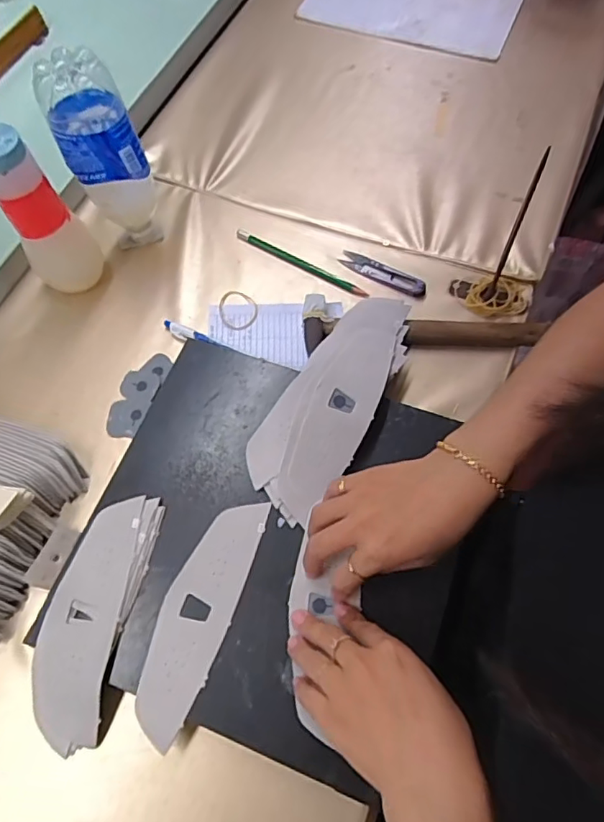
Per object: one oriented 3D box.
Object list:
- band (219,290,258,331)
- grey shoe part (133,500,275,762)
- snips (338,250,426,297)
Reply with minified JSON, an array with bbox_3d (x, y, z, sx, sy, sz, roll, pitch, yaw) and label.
[{"bbox_3d":[-0.068,-0.108,0.575,0.041,0.005,0.047,-23,67,-8],"label":"band"},{"bbox_3d":[-0.082,0.159,0.432,0.054,0.004,0.183,17,67,9],"label":"grey shoe part"},{"bbox_3d":[0.087,-0.151,0.587,0.100,0.013,0.024,29,69,14],"label":"snips"}]

